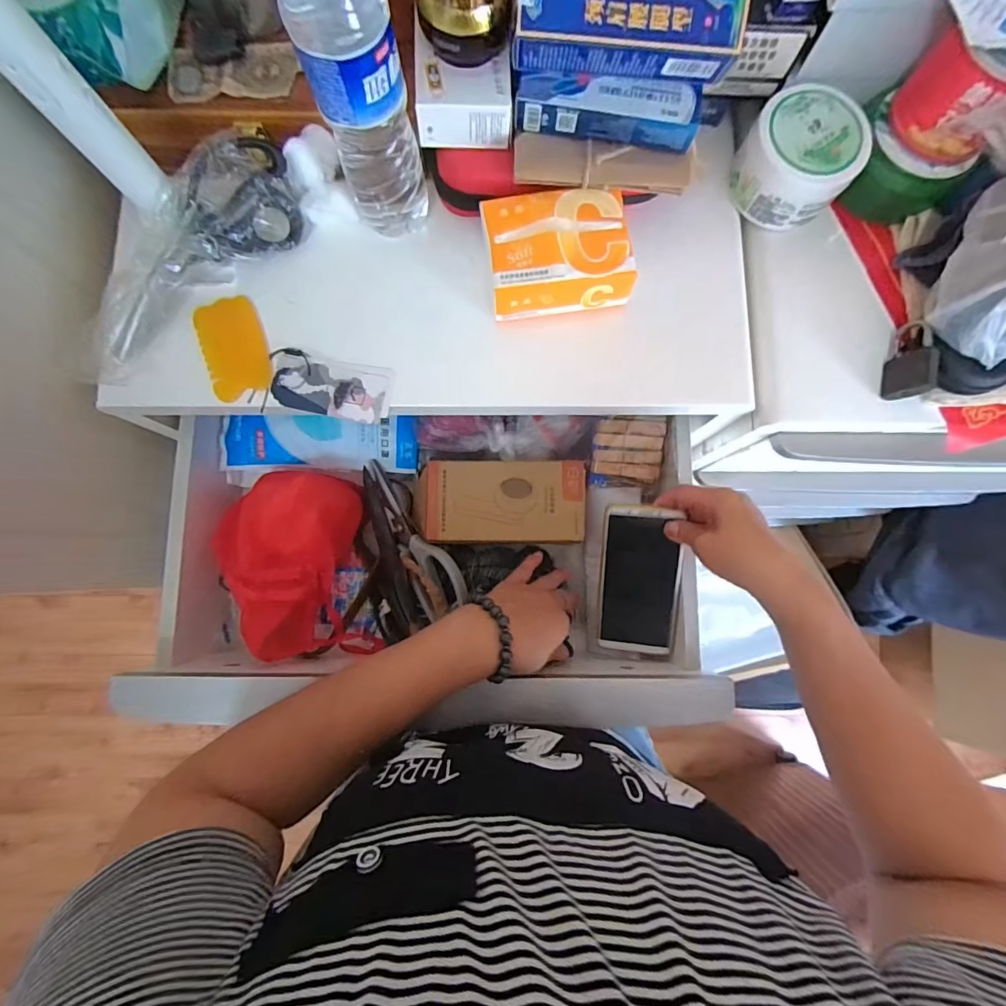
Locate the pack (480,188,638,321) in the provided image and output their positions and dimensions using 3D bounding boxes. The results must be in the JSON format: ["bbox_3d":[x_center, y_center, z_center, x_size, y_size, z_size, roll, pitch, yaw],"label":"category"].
[{"bbox_3d":[0.045,-0.208,0.394,0.113,0.042,0.084,-9,82,-1],"label":"pack"}]

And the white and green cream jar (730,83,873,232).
[{"bbox_3d":[0.257,-0.299,0.412,0.092,0.053,0.091,0,82,0],"label":"white and green cream jar"}]

